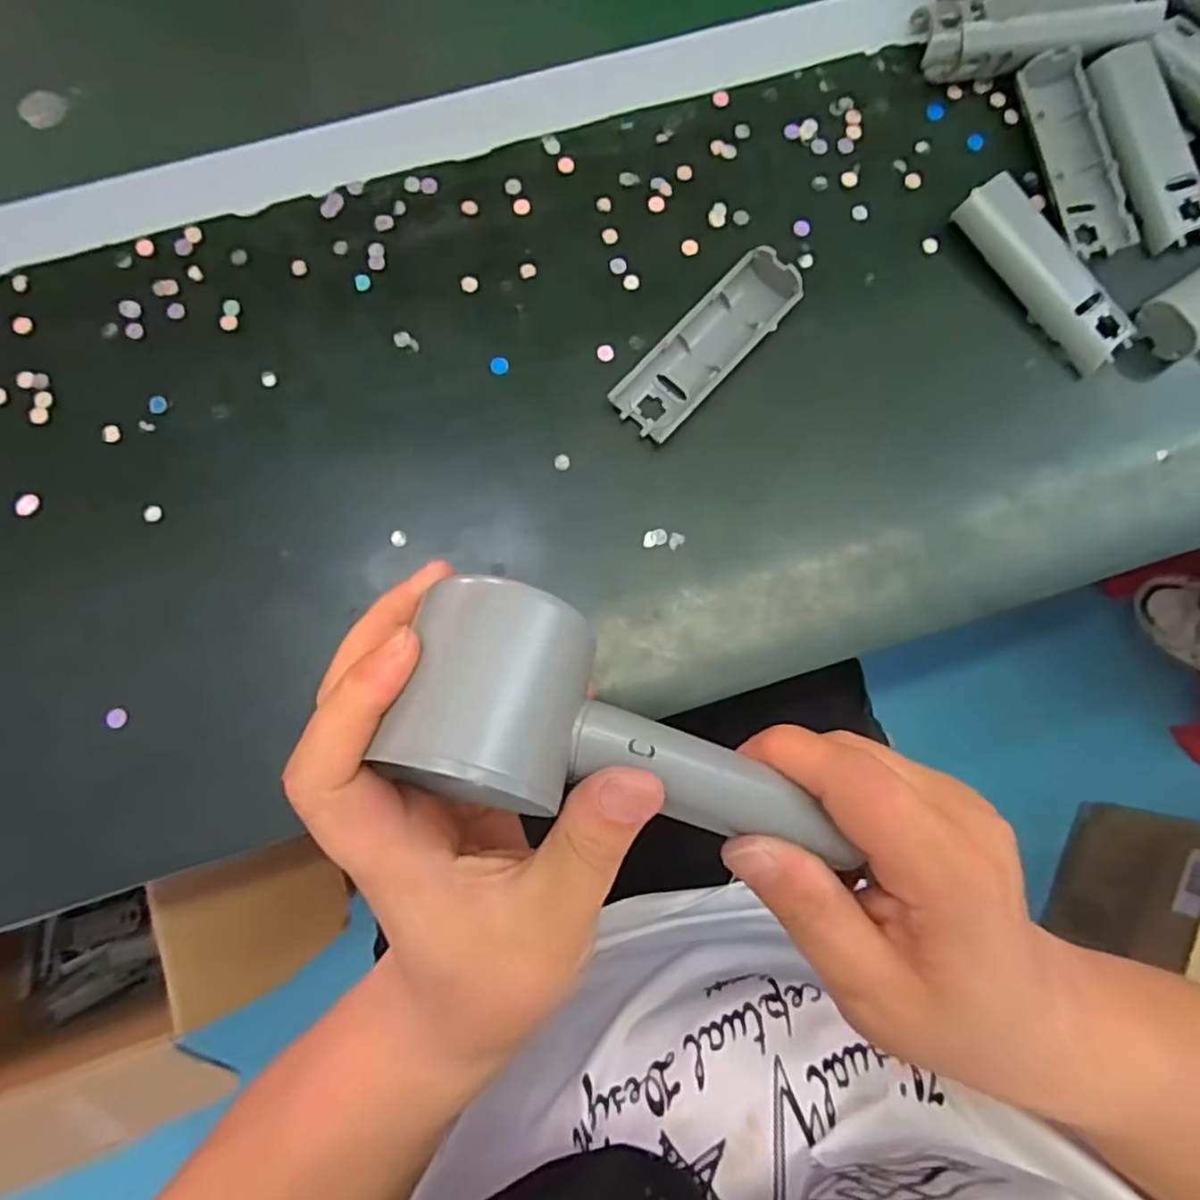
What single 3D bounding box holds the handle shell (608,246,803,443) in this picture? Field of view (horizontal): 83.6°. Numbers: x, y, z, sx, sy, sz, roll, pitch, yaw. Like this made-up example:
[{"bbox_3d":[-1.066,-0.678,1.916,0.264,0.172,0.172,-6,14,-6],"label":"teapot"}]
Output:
[{"bbox_3d":[0.051,-0.122,0.320,0.034,0.019,0.101,41,82,7],"label":"handle shell"}]

